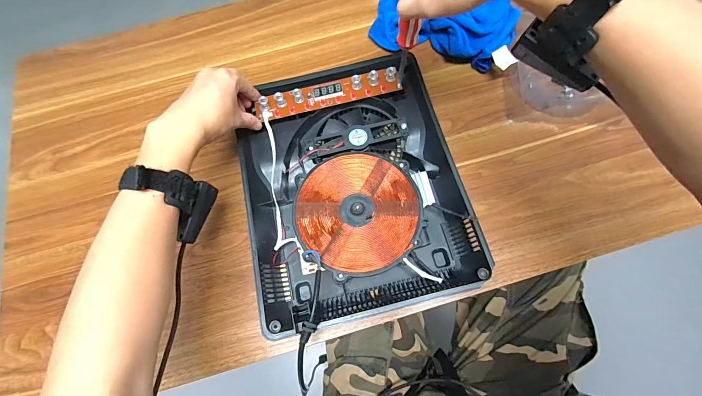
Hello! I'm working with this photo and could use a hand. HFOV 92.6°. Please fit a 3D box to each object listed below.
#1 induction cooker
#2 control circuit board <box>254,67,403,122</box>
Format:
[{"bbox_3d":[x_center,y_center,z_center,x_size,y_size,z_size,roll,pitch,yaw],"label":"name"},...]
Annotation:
[{"bbox_3d":[0.000,-0.018,0.448,0.268,0.054,0.331,-14,70,-3],"label":"induction cooker"},{"bbox_3d":[-0.032,-0.148,0.475,0.203,0.023,0.035,-14,70,-3],"label":"control circuit board"}]

